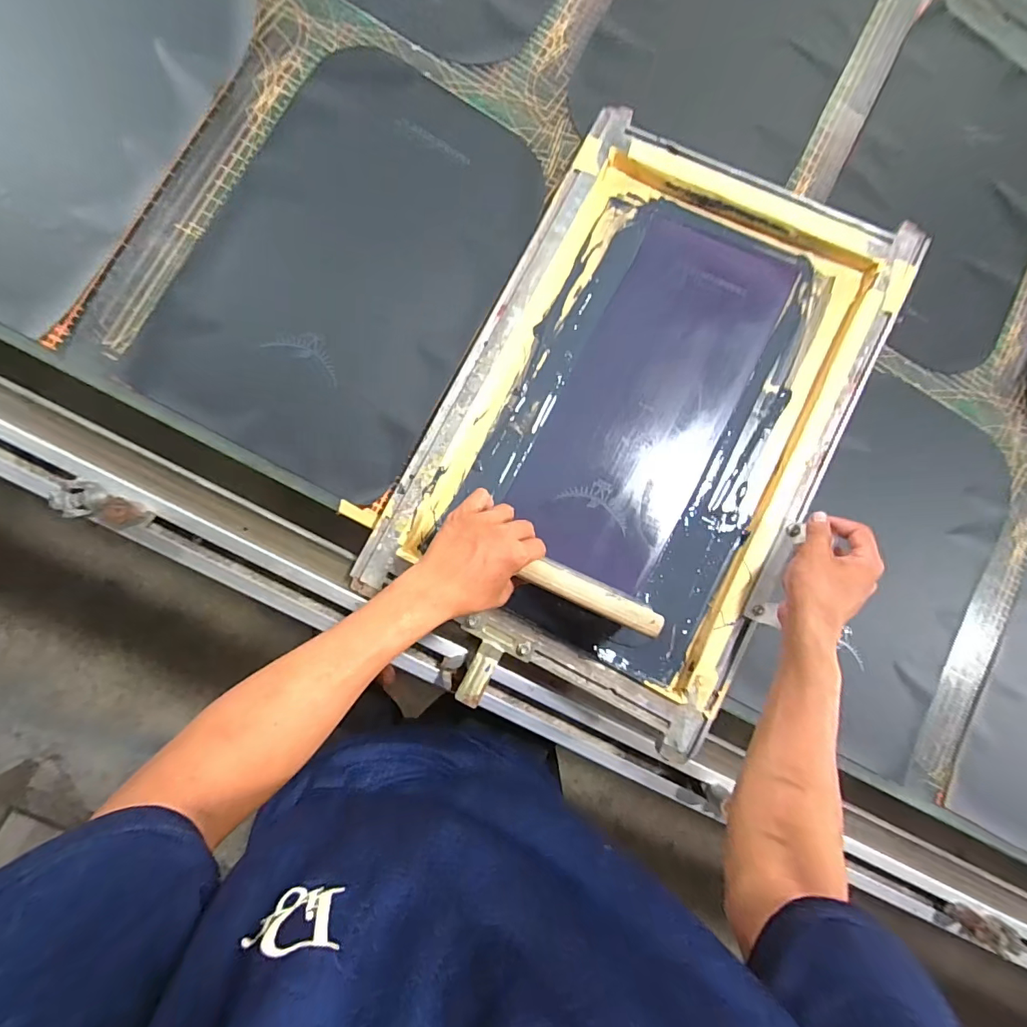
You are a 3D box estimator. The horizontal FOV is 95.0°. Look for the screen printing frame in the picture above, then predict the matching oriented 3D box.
[{"bbox_3d":[0.142,-0.114,0.556,0.432,0.042,0.652,29,86,6],"label":"screen printing frame"}]

